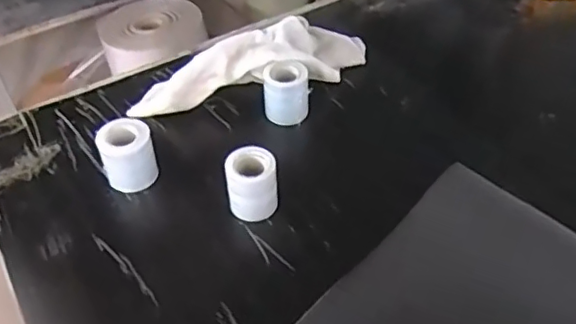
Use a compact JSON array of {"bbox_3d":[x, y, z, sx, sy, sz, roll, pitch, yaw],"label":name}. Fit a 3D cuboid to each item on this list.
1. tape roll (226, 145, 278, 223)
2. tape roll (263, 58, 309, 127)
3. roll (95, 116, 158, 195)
[{"bbox_3d":[-0.039,0.026,0.665,0.052,0.075,0.045,-7,46,-6],"label":"tape roll"},{"bbox_3d":[-0.002,-0.089,0.776,0.054,0.072,0.054,0,45,0],"label":"tape roll"},{"bbox_3d":[-0.184,-0.007,0.700,0.059,0.068,0.054,0,45,0],"label":"roll"}]

